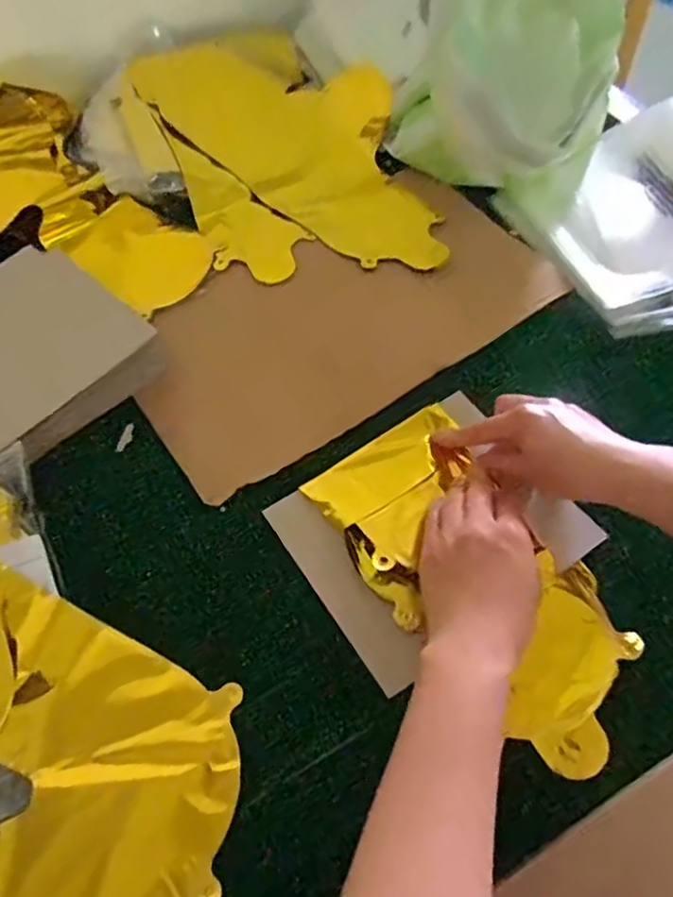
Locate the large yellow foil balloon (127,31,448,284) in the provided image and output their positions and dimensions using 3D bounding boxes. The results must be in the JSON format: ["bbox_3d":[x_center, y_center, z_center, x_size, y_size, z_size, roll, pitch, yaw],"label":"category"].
[{"bbox_3d":[-0.055,-0.324,0.671,0.242,0.047,0.428,-22,59,-8],"label":"large yellow foil balloon"}]

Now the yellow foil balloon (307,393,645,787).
[{"bbox_3d":[0.097,0.082,0.434,0.127,0.030,0.258,-34,64,-15],"label":"yellow foil balloon"}]

